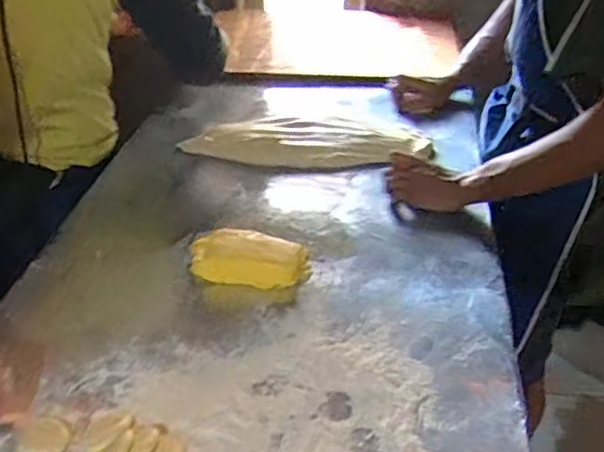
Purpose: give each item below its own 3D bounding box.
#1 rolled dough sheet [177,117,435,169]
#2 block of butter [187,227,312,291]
[{"bbox_3d":[0.002,-0.154,1.122,0.439,0.038,0.126,-1,36,-2],"label":"rolled dough sheet"},{"bbox_3d":[-0.073,0.040,0.864,0.162,0.036,0.078,5,35,6],"label":"block of butter"}]

